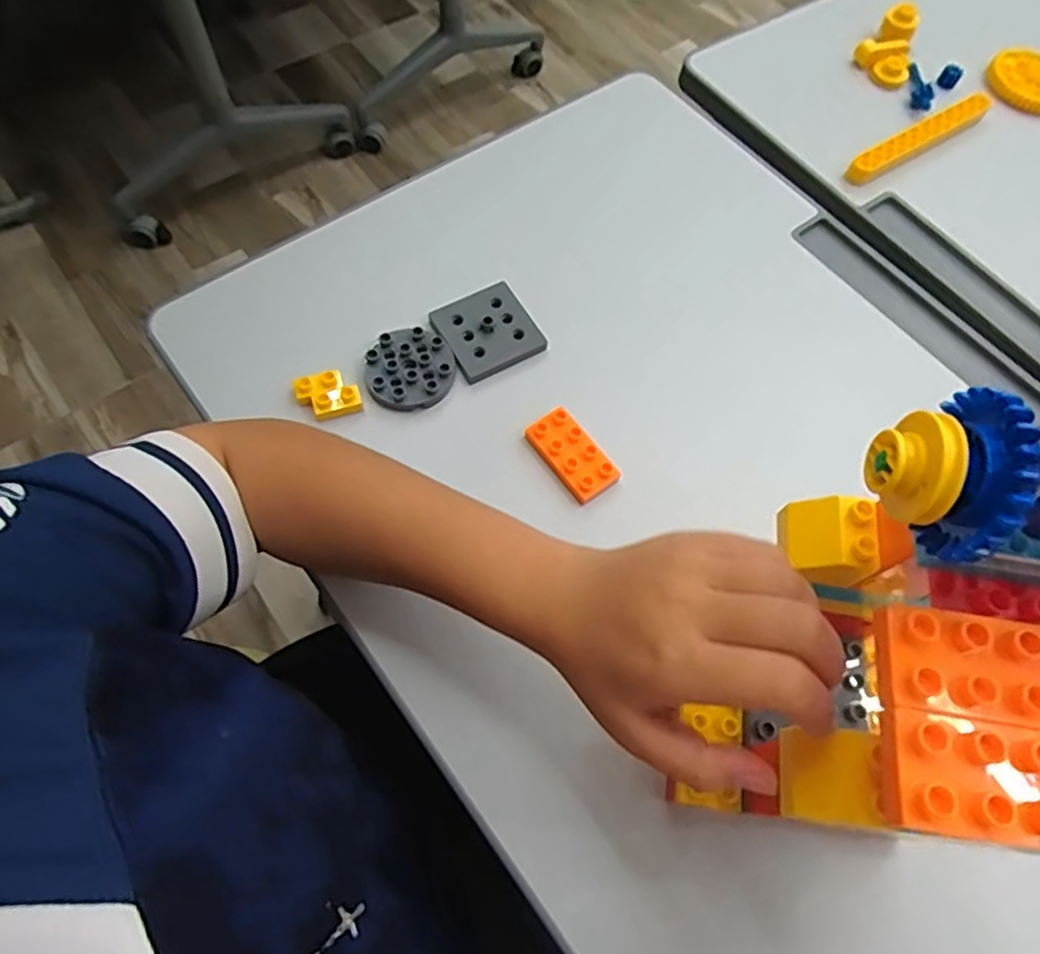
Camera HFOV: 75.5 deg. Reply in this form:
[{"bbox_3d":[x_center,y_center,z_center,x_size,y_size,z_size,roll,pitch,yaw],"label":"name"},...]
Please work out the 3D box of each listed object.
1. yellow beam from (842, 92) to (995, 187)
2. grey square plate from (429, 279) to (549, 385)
[{"bbox_3d":[0.352,-0.298,0.591,0.174,0.016,0.021,-31,71,-16],"label":"yellow beam"},{"bbox_3d":[-0.023,-0.105,0.483,0.066,0.008,0.064,-28,70,-15],"label":"grey square plate"}]

